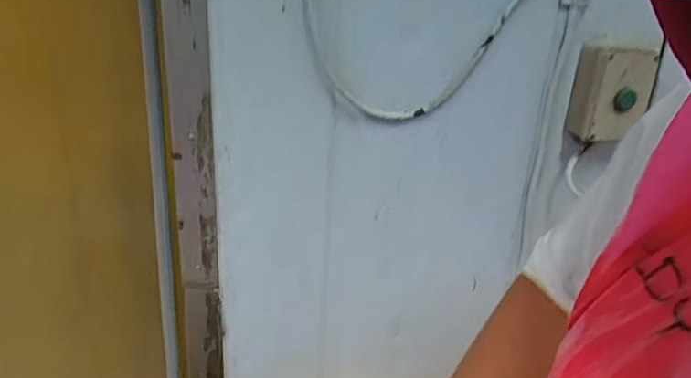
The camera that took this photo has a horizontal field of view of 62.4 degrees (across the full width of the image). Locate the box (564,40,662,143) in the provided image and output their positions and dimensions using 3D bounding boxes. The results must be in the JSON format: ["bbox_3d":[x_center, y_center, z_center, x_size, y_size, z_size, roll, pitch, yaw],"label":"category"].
[{"bbox_3d":[0.363,-0.133,0.779,0.092,0.124,0.051,8,24,10],"label":"box"}]

